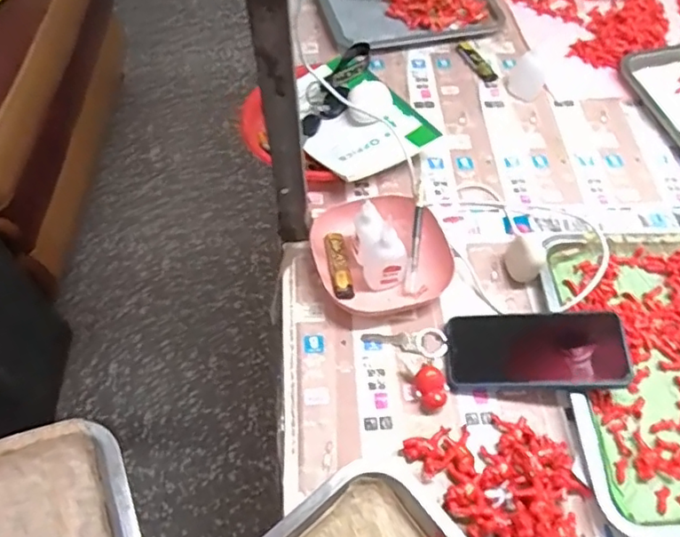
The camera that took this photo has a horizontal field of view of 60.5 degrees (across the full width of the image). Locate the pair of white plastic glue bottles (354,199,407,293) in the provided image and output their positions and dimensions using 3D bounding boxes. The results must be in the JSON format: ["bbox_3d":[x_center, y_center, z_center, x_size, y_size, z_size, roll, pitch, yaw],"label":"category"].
[{"bbox_3d":[0.040,-0.025,0.598,0.043,0.072,0.067,-17,57,-10],"label":"pair of white plastic glue bottles"}]

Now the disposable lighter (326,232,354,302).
[{"bbox_3d":[-0.001,-0.003,0.619,0.020,0.016,0.080,-8,56,-5],"label":"disposable lighter"}]

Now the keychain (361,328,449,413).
[{"bbox_3d":[0.079,0.081,0.562,0.066,0.022,0.100,-33,62,-20],"label":"keychain"}]

